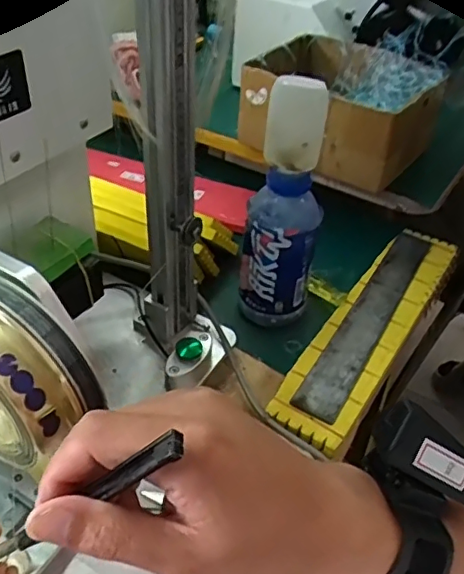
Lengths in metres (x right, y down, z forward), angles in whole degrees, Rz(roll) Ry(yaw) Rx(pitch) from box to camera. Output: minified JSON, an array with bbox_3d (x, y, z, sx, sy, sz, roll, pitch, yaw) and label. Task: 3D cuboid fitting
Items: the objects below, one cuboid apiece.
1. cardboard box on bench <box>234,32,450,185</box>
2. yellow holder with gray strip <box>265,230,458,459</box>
[{"bbox_3d":[0.128,-0.216,0.687,0.198,0.101,0.155,27,45,25],"label":"cardboard box on bench"},{"bbox_3d":[0.147,0.032,0.589,0.076,0.012,0.336,25,44,23],"label":"yellow holder with gray strip"}]

